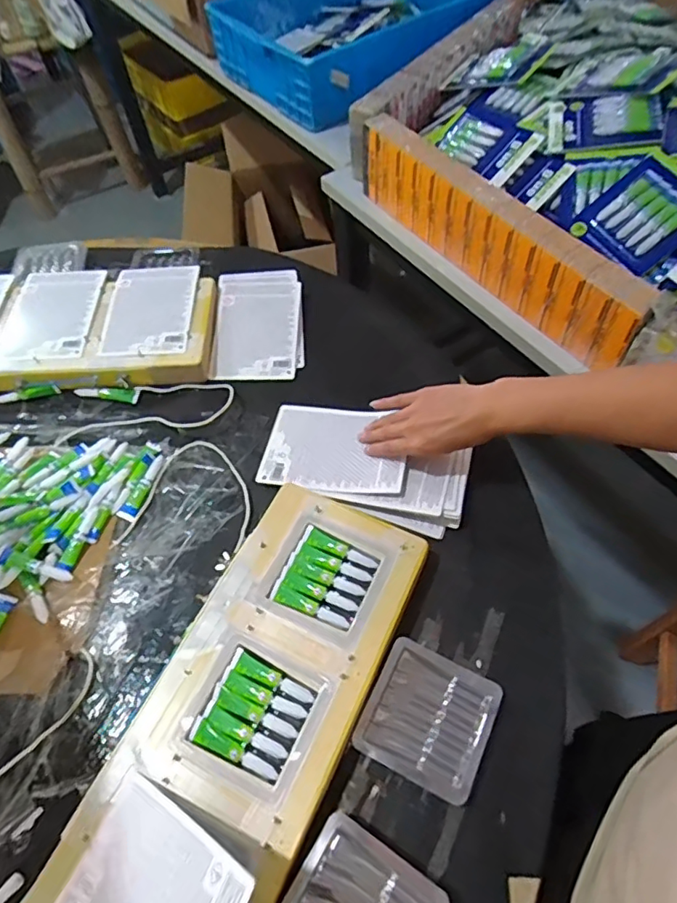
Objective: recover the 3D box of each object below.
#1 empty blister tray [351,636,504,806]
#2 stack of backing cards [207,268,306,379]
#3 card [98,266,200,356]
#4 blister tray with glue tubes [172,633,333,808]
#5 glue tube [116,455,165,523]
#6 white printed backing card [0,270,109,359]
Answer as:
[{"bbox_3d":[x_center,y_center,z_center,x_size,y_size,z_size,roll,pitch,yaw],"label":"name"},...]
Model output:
[{"bbox_3d":[0.080,0.234,0.490,0.105,0.016,0.102,23,61,16],"label":"empty blister tray"},{"bbox_3d":[-0.112,-0.181,0.778,0.123,0.010,0.193,-4,63,4],"label":"stack of backing cards"},{"bbox_3d":[-0.255,-0.198,0.756,0.117,0.009,0.168,-2,57,1],"label":"card"},{"bbox_3d":[-0.073,0.227,0.480,0.106,0.010,0.104,21,60,15],"label":"blister tray with glue tubes"},{"bbox_3d":[-0.225,0.042,0.641,0.018,0.009,0.085,18,60,14],"label":"glue tube"},{"bbox_3d":[-0.394,-0.194,0.763,0.120,0.006,0.174,-1,57,2],"label":"white printed backing card"}]

